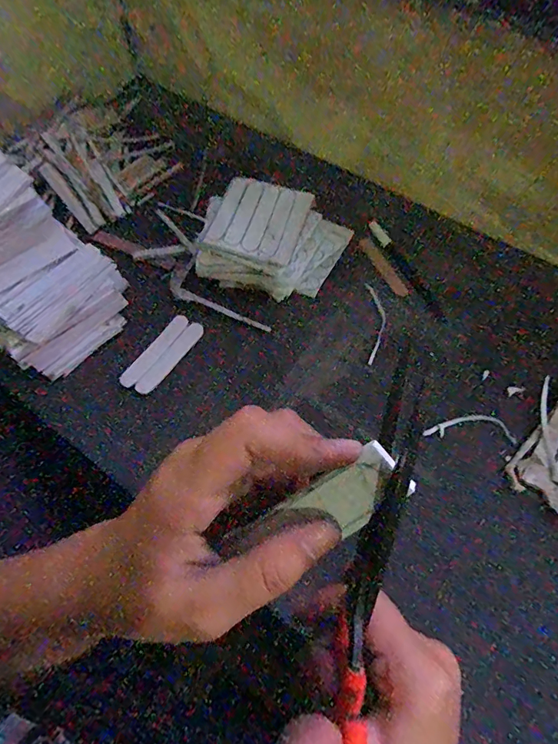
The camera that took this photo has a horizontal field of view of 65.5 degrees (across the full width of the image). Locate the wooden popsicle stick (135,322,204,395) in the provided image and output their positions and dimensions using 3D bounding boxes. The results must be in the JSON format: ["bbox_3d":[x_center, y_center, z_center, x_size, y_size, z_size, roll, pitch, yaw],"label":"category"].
[{"bbox_3d":[-0.108,-0.014,0.432,0.017,0.004,0.089,36,73,12],"label":"wooden popsicle stick"}]

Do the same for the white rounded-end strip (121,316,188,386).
[{"bbox_3d":[-0.124,-0.022,0.431,0.016,0.004,0.089,34,73,11],"label":"white rounded-end strip"}]

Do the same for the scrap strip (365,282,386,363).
[{"bbox_3d":[0.100,-0.050,0.446,0.019,0.004,0.092,4,69,1],"label":"scrap strip"}]

